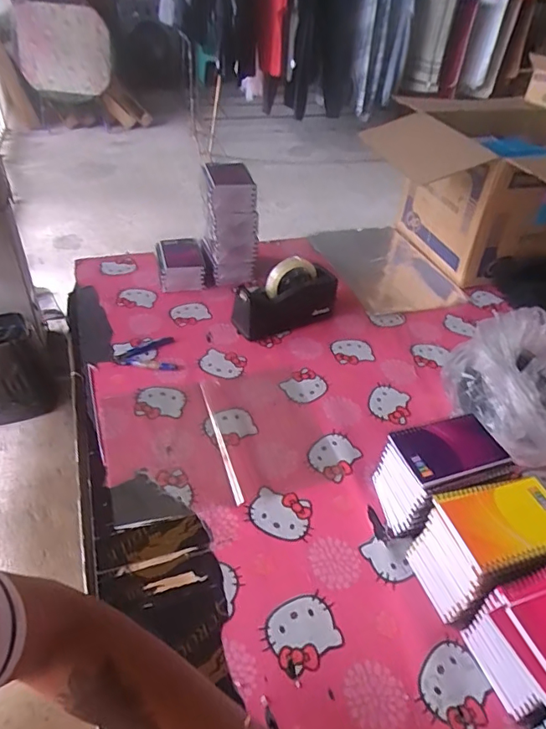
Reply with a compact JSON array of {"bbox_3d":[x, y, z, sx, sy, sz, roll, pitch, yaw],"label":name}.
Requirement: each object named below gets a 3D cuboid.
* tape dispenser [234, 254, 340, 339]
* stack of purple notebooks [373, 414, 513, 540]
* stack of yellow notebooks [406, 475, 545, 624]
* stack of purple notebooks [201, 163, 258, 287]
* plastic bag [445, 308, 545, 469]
[{"bbox_3d":[0.023,-0.130,0.951,0.200,0.112,0.080,-16,45,-24],"label":"tape dispenser"},{"bbox_3d":[0.213,0.151,0.641,0.132,0.128,0.101,-14,44,-19],"label":"stack of purple notebooks"},{"bbox_3d":[0.245,0.211,0.569,0.129,0.129,0.099,-9,43,-17],"label":"stack of yellow notebooks"},{"bbox_3d":[-0.094,-0.293,1.052,0.108,0.230,0.098,-5,41,-12],"label":"stack of purple notebooks"},{"bbox_3d":[0.420,0.036,0.783,0.252,0.152,0.276,15,41,11],"label":"plastic bag"}]

